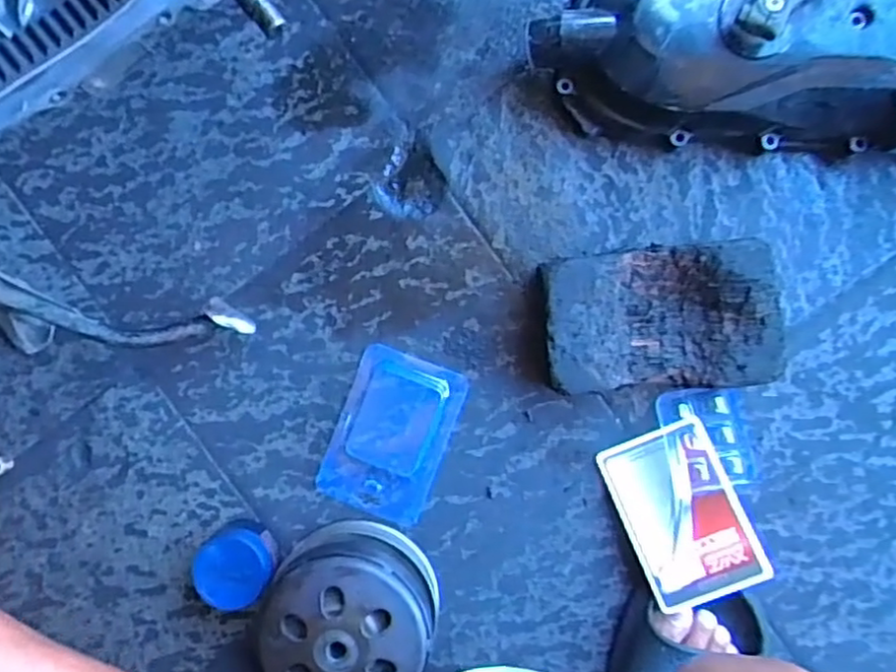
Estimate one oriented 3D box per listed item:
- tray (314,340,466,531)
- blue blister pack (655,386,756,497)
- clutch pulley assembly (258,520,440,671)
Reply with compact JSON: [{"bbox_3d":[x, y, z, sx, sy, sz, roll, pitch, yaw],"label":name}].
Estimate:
[{"bbox_3d":[-0.046,0.084,0.562,0.090,0.010,0.137,21,95,1],"label":"tray"},{"bbox_3d":[0.211,0.084,0.546,0.067,0.011,0.081,-9,84,-2],"label":"blue blister pack"},{"bbox_3d":[-0.076,0.222,0.533,0.127,0.083,0.121,0,94,3],"label":"clutch pulley assembly"}]

